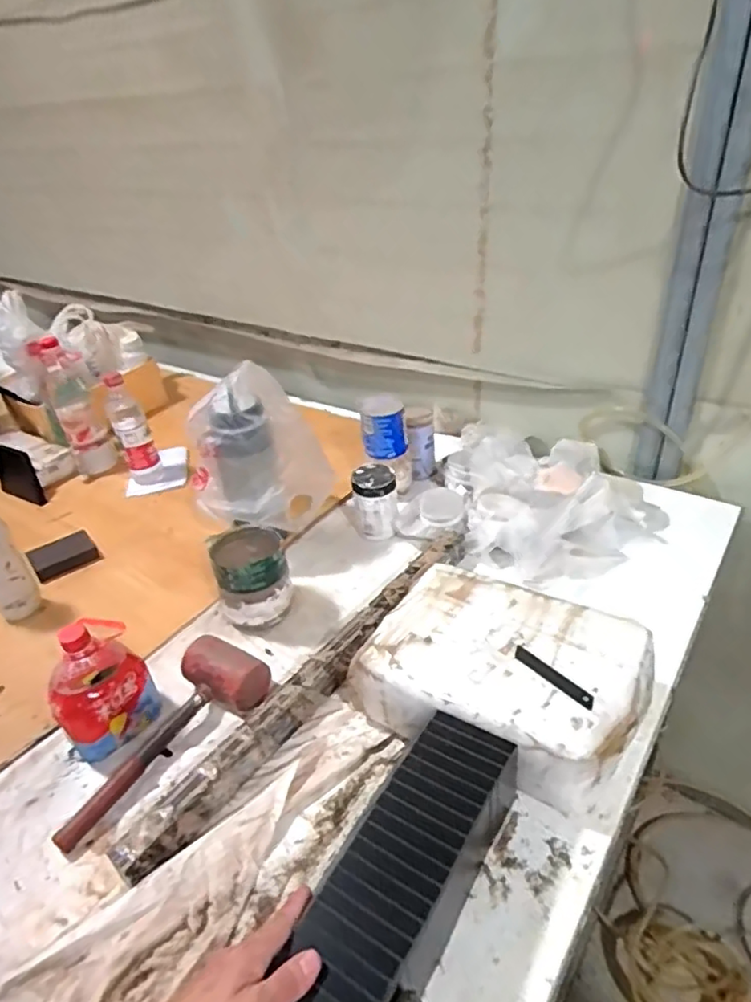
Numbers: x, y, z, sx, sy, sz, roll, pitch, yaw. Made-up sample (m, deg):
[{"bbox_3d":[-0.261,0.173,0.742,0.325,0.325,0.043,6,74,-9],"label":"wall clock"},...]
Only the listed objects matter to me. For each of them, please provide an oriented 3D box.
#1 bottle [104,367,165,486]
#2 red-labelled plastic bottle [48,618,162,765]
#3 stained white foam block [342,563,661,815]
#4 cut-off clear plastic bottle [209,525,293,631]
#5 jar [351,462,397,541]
[{"bbox_3d":[-0.460,-0.133,1.190,0.062,0.205,0.074,-17,36,-18],"label":"bottle"},{"bbox_3d":[-0.324,0.216,0.739,0.105,0.151,0.081,-24,39,-26],"label":"red-labelled plastic bottle"},{"bbox_3d":[0.145,0.200,0.713,0.284,0.109,0.196,17,40,28],"label":"stained white foam block"},{"bbox_3d":[-0.172,0.114,0.892,0.099,0.125,0.093,-15,36,-14],"label":"cut-off clear plastic bottle"},{"bbox_3d":[0.001,0.001,1.036,0.073,0.109,0.076,-8,34,-5],"label":"jar"}]

